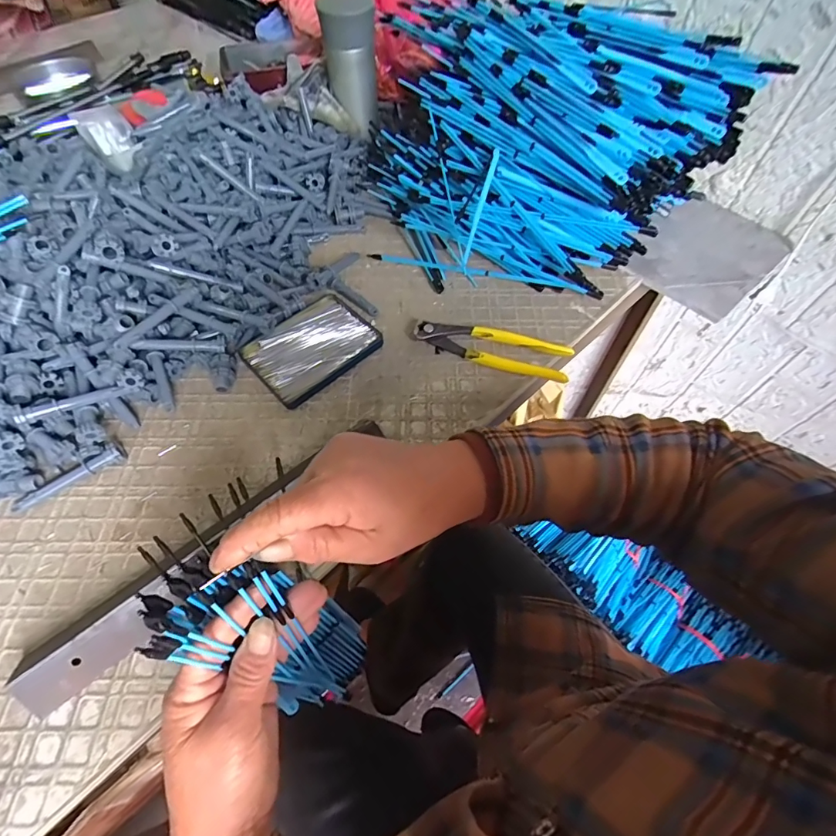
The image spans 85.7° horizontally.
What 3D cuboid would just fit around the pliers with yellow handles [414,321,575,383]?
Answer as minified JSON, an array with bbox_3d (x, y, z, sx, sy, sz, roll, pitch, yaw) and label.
[{"bbox_3d":[0.078,-0.073,0.482,0.162,0.018,0.041,15,60,8],"label":"pliers with yellow handles"}]

